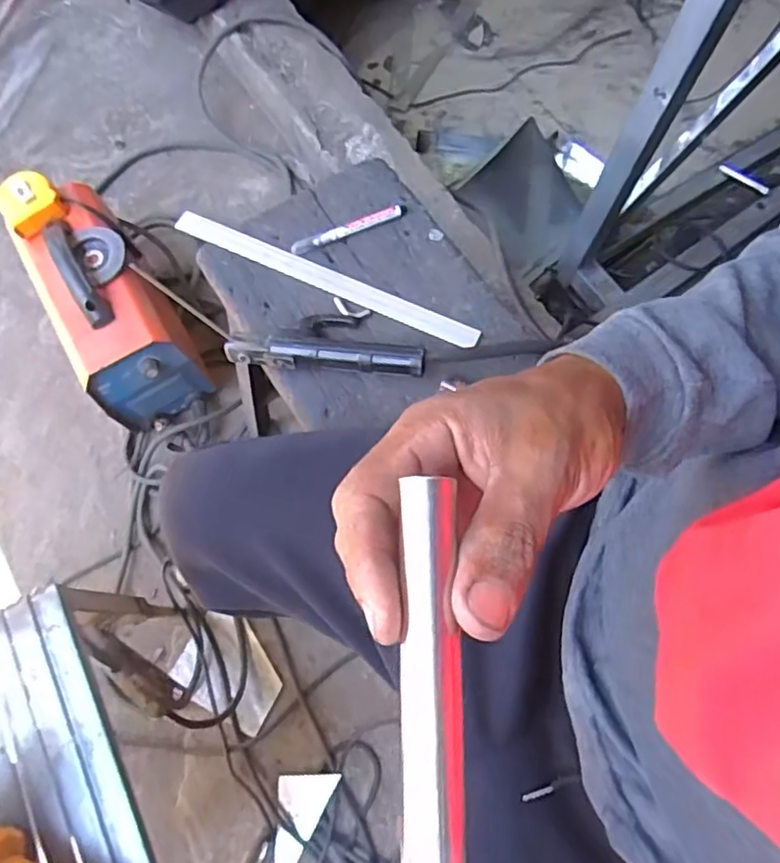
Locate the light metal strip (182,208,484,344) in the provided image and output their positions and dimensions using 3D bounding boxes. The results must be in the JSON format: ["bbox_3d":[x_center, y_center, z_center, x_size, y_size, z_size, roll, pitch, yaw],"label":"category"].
[{"bbox_3d":[-0.072,-0.165,0.658,0.351,0.007,0.025,24,84,8],"label":"light metal strip"}]

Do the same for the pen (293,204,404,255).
[{"bbox_3d":[-0.048,-0.224,0.674,0.126,0.014,0.017,-20,73,-9],"label":"pen"}]

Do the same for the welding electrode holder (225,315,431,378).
[{"bbox_3d":[-0.062,-0.094,0.610,0.193,0.040,0.069,8,71,0],"label":"welding electrode holder"}]

